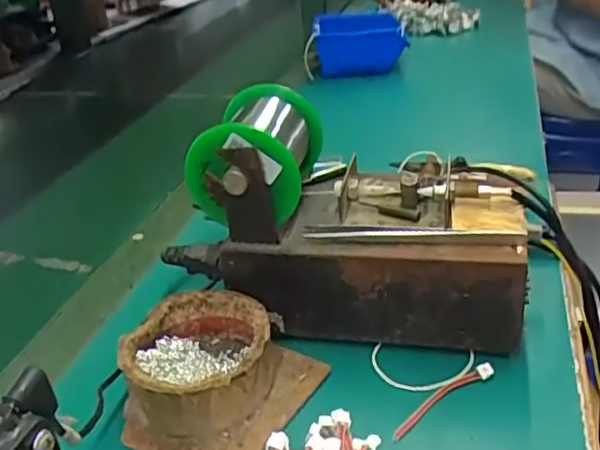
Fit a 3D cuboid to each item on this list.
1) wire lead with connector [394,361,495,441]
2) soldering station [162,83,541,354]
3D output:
[{"bbox_3d":[0.078,0.094,0.347,0.074,0.007,0.011,-22,33,-28],"label":"wire lead with connector"},{"bbox_3d":[0.031,-0.007,0.408,0.222,0.135,0.109,3,31,12],"label":"soldering station"}]

